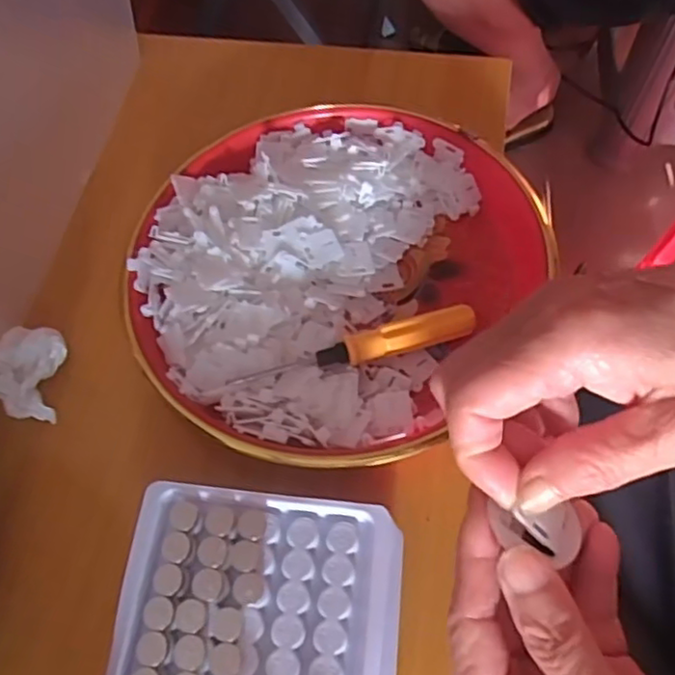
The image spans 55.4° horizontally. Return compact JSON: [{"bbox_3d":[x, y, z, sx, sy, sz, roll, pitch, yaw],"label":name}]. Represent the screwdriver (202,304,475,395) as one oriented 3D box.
[{"bbox_3d":[0.005,0.008,0.317,0.134,0.011,0.015,-18,63,-7],"label":"screwdriver"}]

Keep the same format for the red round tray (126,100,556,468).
[{"bbox_3d":[-0.007,-0.041,0.345,0.192,0.029,0.207,-1,62,3],"label":"red round tray"}]

